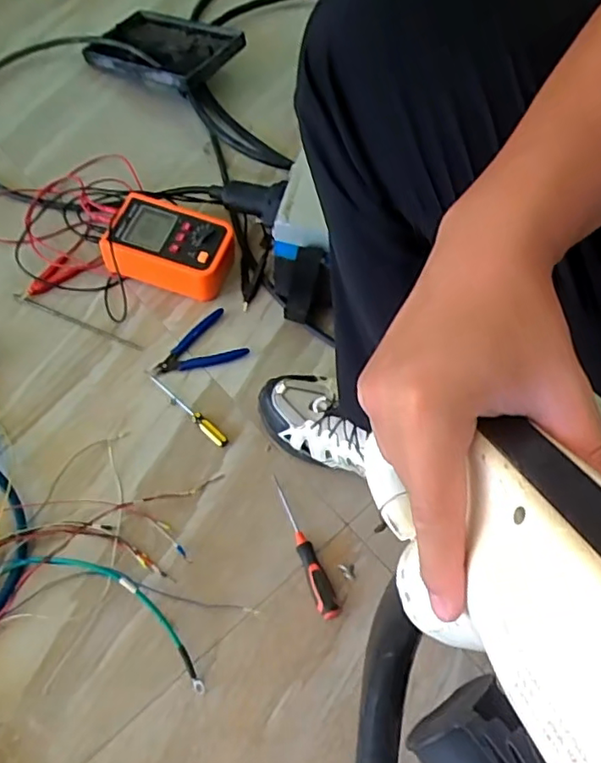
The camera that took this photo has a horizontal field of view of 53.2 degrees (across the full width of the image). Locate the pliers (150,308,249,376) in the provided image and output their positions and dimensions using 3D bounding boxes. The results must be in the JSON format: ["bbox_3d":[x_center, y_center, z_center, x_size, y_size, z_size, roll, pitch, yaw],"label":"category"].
[{"bbox_3d":[-0.137,-0.039,0.785,0.118,0.008,0.077,-30,67,-15],"label":"pliers"}]

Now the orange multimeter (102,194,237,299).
[{"bbox_3d":[-0.176,-0.185,0.825,0.162,0.071,0.114,20,64,9],"label":"orange multimeter"}]

